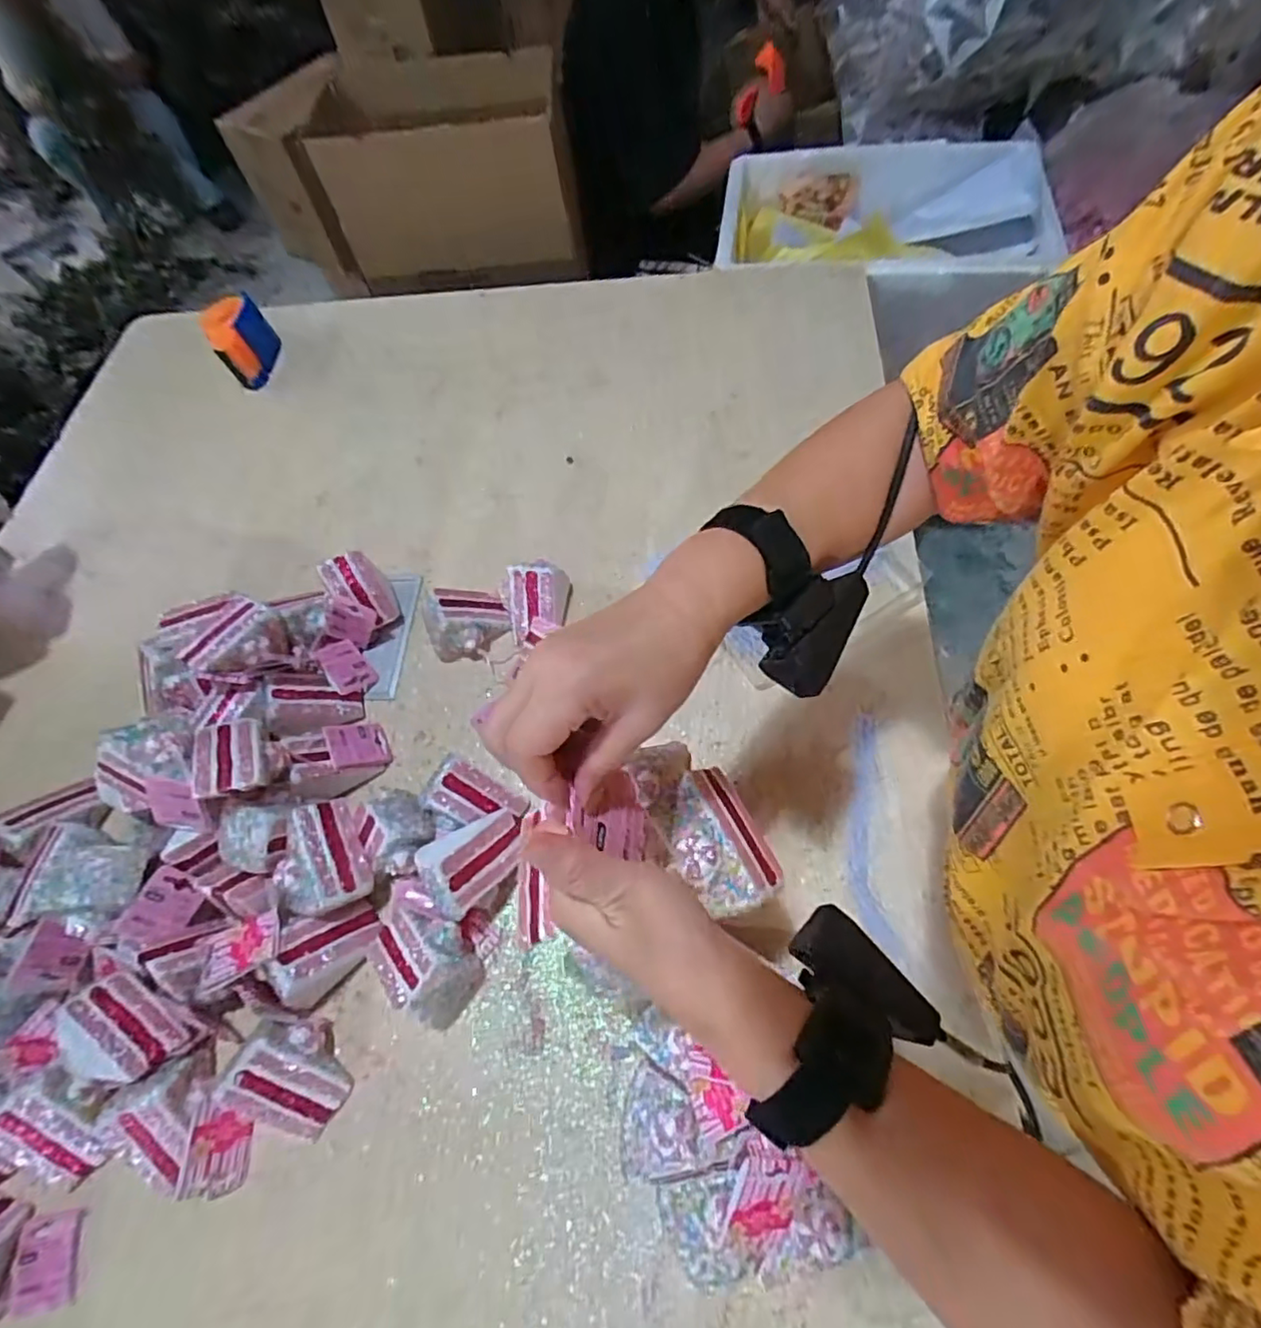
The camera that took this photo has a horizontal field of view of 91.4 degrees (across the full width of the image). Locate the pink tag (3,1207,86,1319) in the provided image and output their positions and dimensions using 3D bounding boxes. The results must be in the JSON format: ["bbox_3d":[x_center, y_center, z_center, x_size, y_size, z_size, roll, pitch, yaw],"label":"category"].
[{"bbox_3d":[-0.443,0.453,0.467,0.046,0.008,0.057,-9,62,-9],"label":"pink tag"}]

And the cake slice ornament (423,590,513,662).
[{"bbox_3d":[-0.173,-0.046,0.657,0.086,0.060,0.068,-22,63,-5],"label":"cake slice ornament"}]

